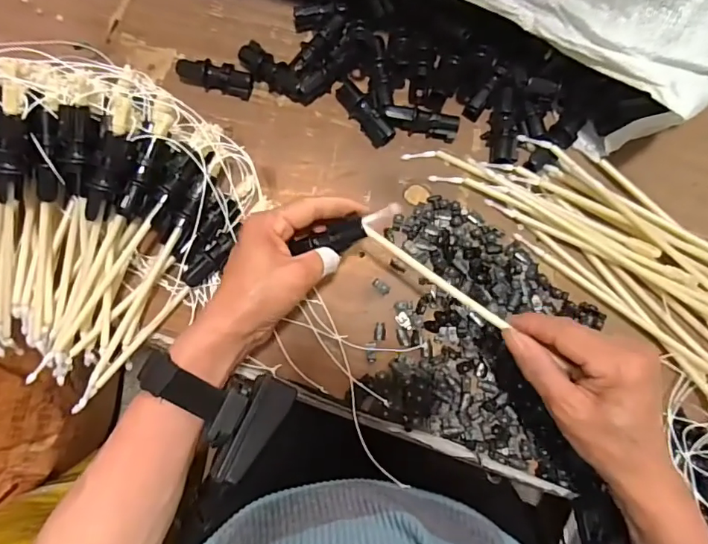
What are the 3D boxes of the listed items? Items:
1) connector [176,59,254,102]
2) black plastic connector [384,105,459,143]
[{"bbox_3d":[-0.124,-0.176,0.449,0.065,0.021,0.022,17,82,3],"label":"connector"},{"bbox_3d":[0.060,-0.133,0.440,0.064,0.018,0.019,14,82,3],"label":"black plastic connector"}]

